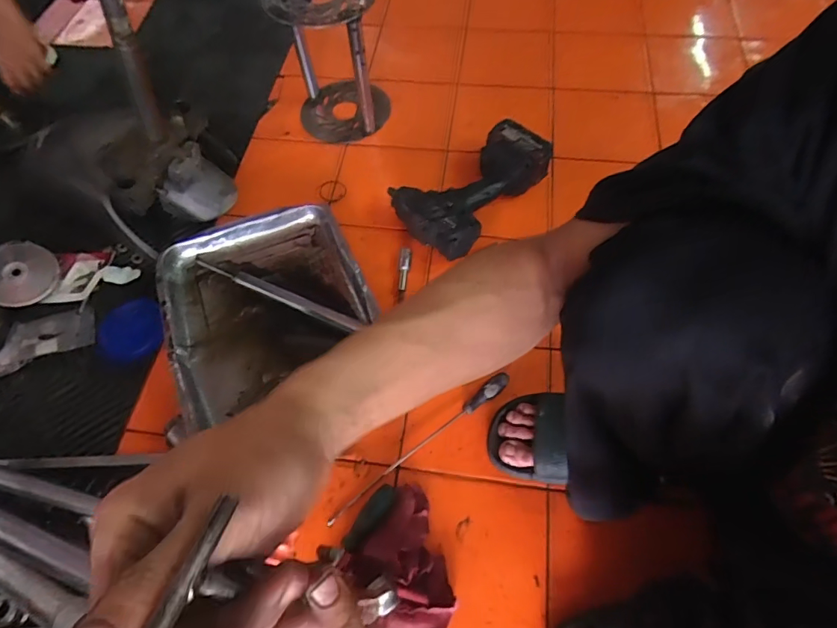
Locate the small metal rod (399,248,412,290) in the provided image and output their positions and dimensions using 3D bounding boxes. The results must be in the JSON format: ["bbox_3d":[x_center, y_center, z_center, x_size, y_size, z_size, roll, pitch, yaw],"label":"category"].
[{"bbox_3d":[-0.022,-0.076,0.792,0.018,0.022,0.079,3,62,4],"label":"small metal rod"}]

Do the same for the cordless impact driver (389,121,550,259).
[{"bbox_3d":[0.084,-0.227,0.838,0.178,0.086,0.287,38,69,20],"label":"cordless impact driver"}]

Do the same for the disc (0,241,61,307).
[{"bbox_3d":[-0.661,-0.073,0.797,0.112,0.016,0.127,8,65,-13],"label":"disc"}]

